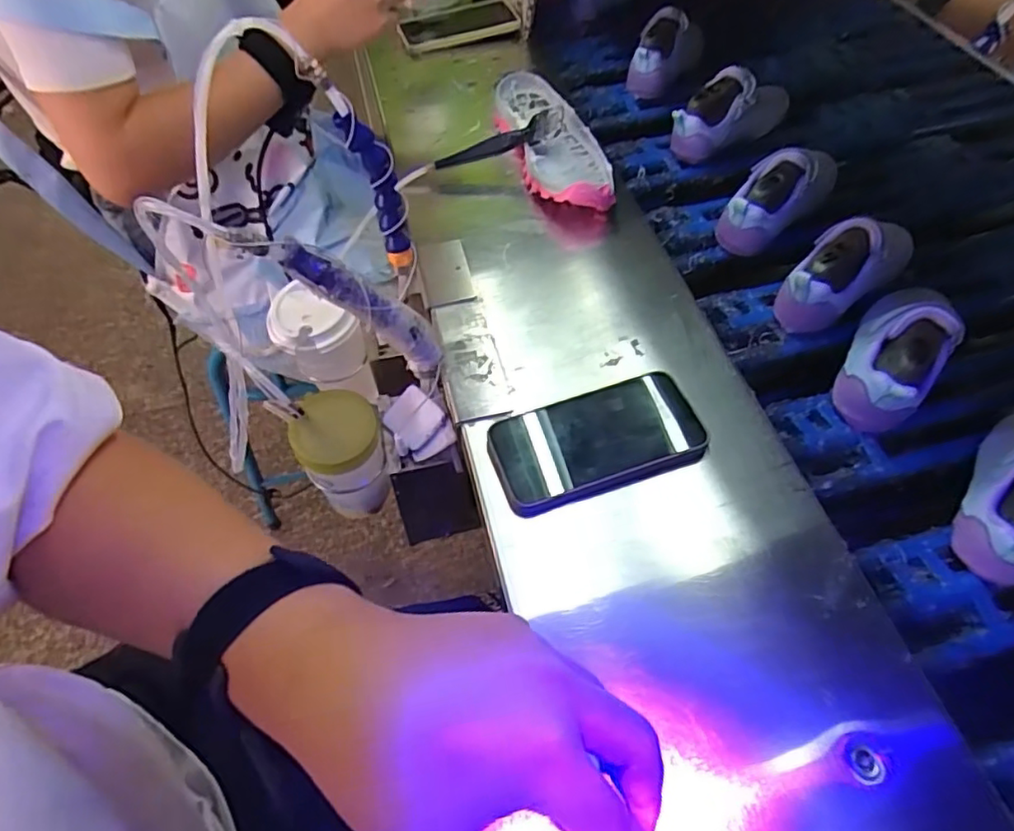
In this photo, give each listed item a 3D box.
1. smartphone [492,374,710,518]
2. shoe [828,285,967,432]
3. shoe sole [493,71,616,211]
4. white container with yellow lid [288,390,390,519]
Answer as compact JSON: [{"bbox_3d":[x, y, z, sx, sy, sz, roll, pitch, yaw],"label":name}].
[{"bbox_3d":[0.071,0.019,0.475,0.163,0.015,0.082,-15,57,-11],"label":"smartphone"},{"bbox_3d":[0.322,-0.041,0.512,0.078,0.086,0.104,36,63,26],"label":"shoe"},{"bbox_3d":[0.050,-0.317,0.692,0.092,0.051,0.262,-18,56,-6],"label":"shoe sole"},{"bbox_3d":[-0.151,0.044,0.574,0.071,0.131,0.068,-18,56,-6],"label":"white container with yellow lid"}]

